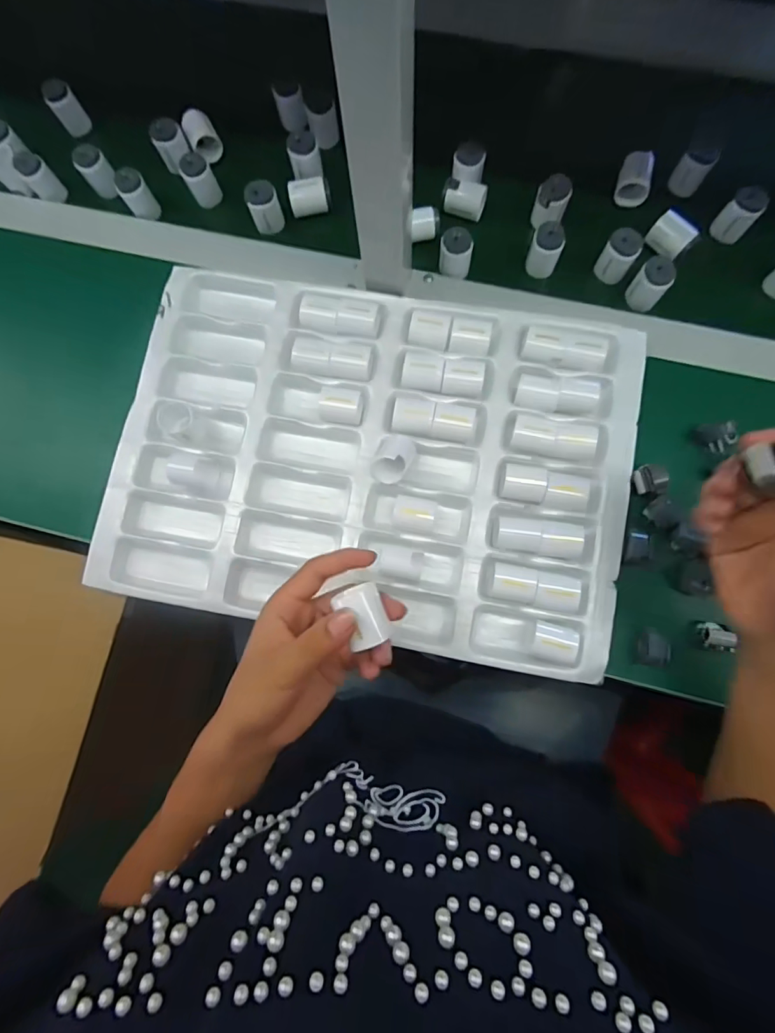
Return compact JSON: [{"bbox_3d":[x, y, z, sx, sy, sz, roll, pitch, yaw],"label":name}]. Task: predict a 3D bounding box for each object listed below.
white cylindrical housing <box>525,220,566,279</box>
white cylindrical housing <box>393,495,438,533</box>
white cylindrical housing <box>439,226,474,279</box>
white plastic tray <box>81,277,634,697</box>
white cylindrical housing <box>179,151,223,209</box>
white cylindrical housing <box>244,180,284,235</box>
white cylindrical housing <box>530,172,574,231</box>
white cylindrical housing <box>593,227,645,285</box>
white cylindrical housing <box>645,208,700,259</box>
[{"bbox_3d":[0.152,-0.254,0.451,0.029,0.041,0.033,14,82,5],"label":"white cylindrical housing"},{"bbox_3d":[0.025,-0.001,0.420,0.037,0.025,0.031,7,82,4],"label":"white cylindrical housing"},{"bbox_3d":[0.067,-0.257,0.458,0.030,0.036,0.026,8,82,4],"label":"white cylindrical housing"},{"bbox_3d":[-0.015,-0.055,0.431,0.449,0.039,0.316,11,82,5],"label":"white plastic tray"},{"bbox_3d":[-0.194,-0.349,0.488,0.029,0.042,0.026,-28,82,0],"label":"white cylindrical housing"},{"bbox_3d":[-0.125,-0.315,0.479,0.030,0.040,0.028,0,81,3],"label":"white cylindrical housing"},{"bbox_3d":[0.161,-0.308,0.461,0.031,0.036,0.028,17,83,6],"label":"white cylindrical housing"},{"bbox_3d":[0.219,-0.248,0.445,0.030,0.042,0.027,27,84,7],"label":"white cylindrical housing"},{"bbox_3d":[0.271,-0.268,0.448,0.038,0.025,0.023,42,86,8],"label":"white cylindrical housing"}]

